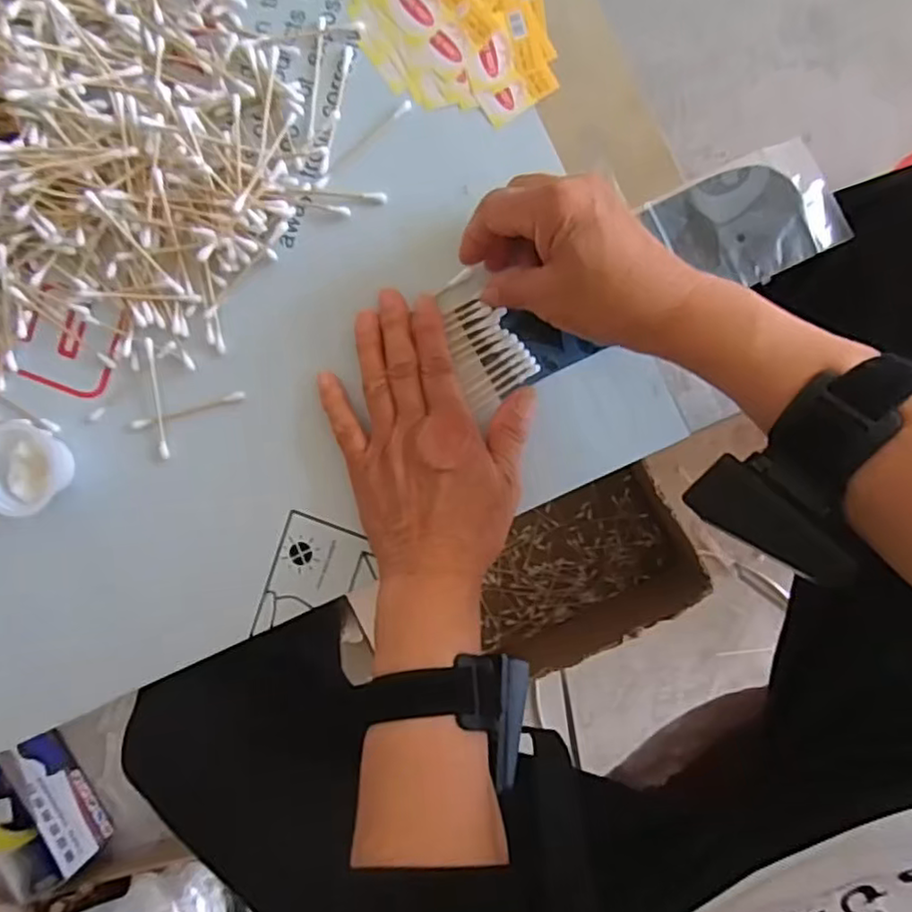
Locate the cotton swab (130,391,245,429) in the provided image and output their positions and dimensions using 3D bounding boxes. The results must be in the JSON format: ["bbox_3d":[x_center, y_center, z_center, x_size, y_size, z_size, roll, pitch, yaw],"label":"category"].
[{"bbox_3d":[-0.164,-0.028,0.406,0.074,0.004,0.006,-15,89,7],"label":"cotton swab"}]

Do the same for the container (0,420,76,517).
[{"bbox_3d":[-0.264,0.006,0.402,0.051,0.023,0.050,0,91,7],"label":"container"}]

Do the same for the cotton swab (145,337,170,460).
[{"bbox_3d":[-0.182,-0.035,0.405,0.006,0.005,0.073,-4,91,7],"label":"cotton swab"}]

